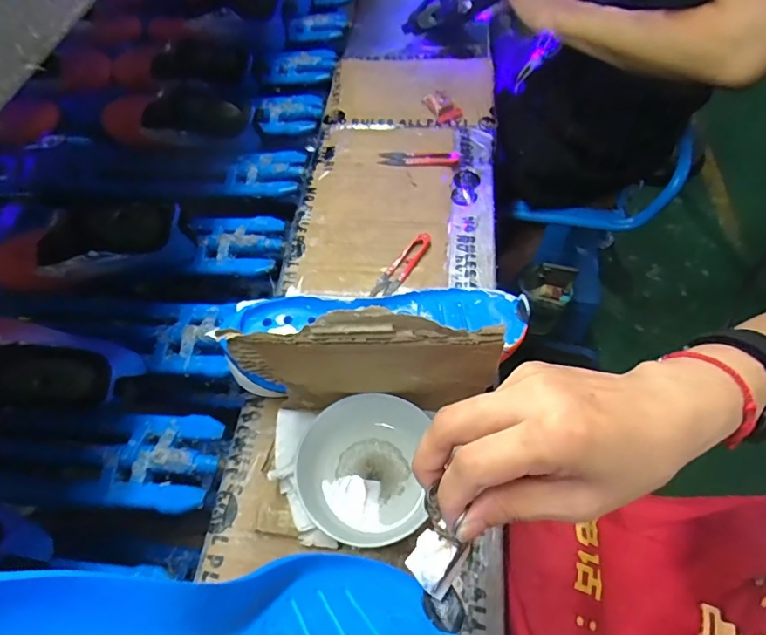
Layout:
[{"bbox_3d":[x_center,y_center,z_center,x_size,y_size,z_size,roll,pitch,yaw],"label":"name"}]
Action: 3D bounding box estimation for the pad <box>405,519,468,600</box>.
[{"bbox_3d":[0.027,0.121,0.253,0.024,0.008,0.027,32,64,22],"label":"pad"}]

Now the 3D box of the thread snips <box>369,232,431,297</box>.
[{"bbox_3d":[0.022,-0.058,0.551,0.024,0.009,0.100,26,62,19],"label":"thread snips"}]

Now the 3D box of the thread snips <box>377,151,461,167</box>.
[{"bbox_3d":[0.047,-0.207,0.655,0.104,0.004,0.027,2,56,5],"label":"thread snips"}]

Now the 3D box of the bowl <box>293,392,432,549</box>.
[{"bbox_3d":[-0.015,0.119,0.391,0.092,0.052,0.104,1,56,5],"label":"bowl"}]

